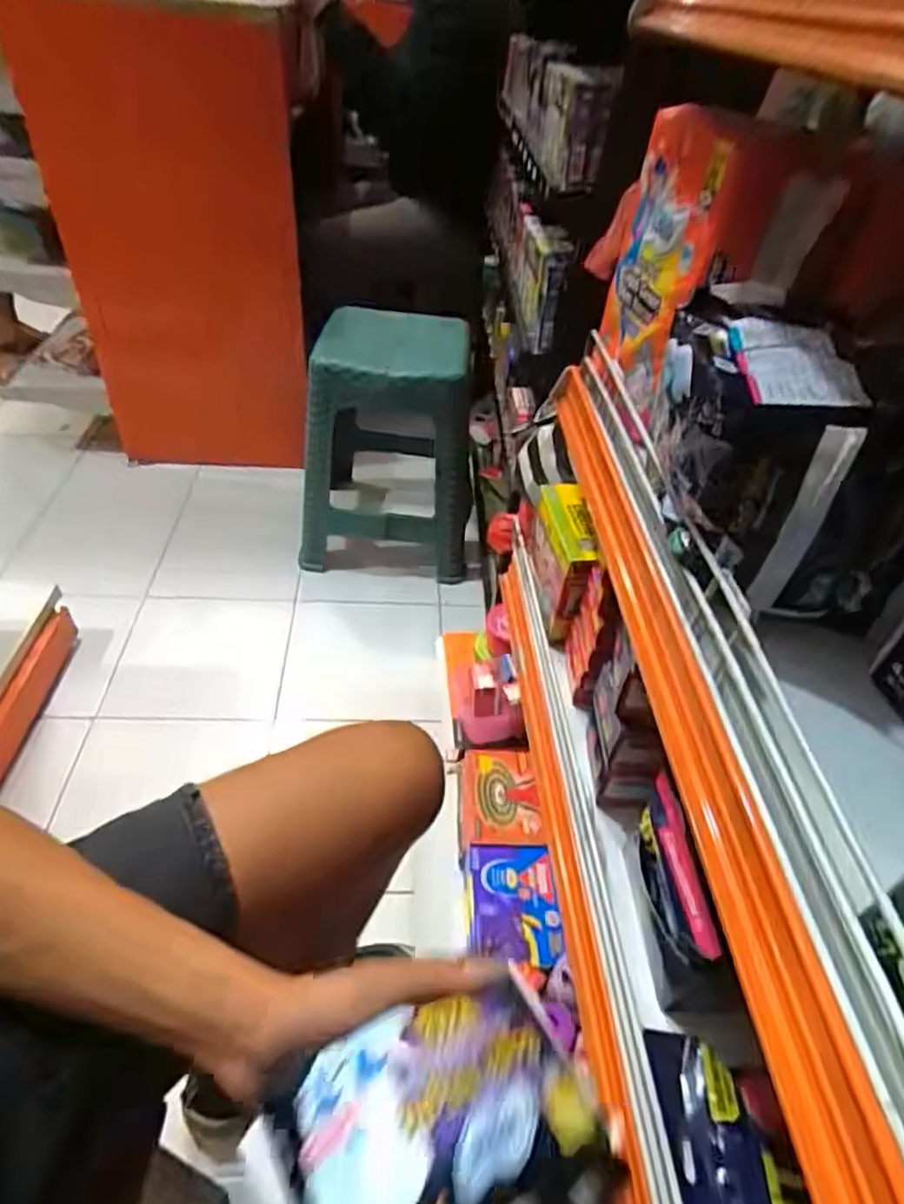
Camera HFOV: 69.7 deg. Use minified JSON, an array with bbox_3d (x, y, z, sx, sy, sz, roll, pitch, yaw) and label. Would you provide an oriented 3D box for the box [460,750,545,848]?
[{"bbox_3d":[0.063,0.255,0.862,0.100,0.022,0.139,1,44,-5],"label":"box"}]

